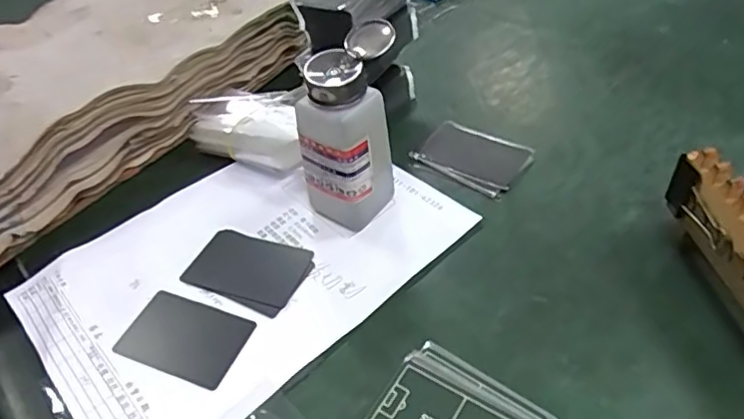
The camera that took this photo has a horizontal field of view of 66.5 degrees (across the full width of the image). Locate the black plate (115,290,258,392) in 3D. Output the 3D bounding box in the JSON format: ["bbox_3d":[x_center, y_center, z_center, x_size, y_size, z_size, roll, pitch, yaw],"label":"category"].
[{"bbox_3d":[-0.128,0.087,0.388,0.085,0.004,0.054,13,48,20],"label":"black plate"}]

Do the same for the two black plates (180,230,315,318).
[{"bbox_3d":[-0.093,0.043,0.426,0.090,0.004,0.061,17,49,23],"label":"two black plates"}]

